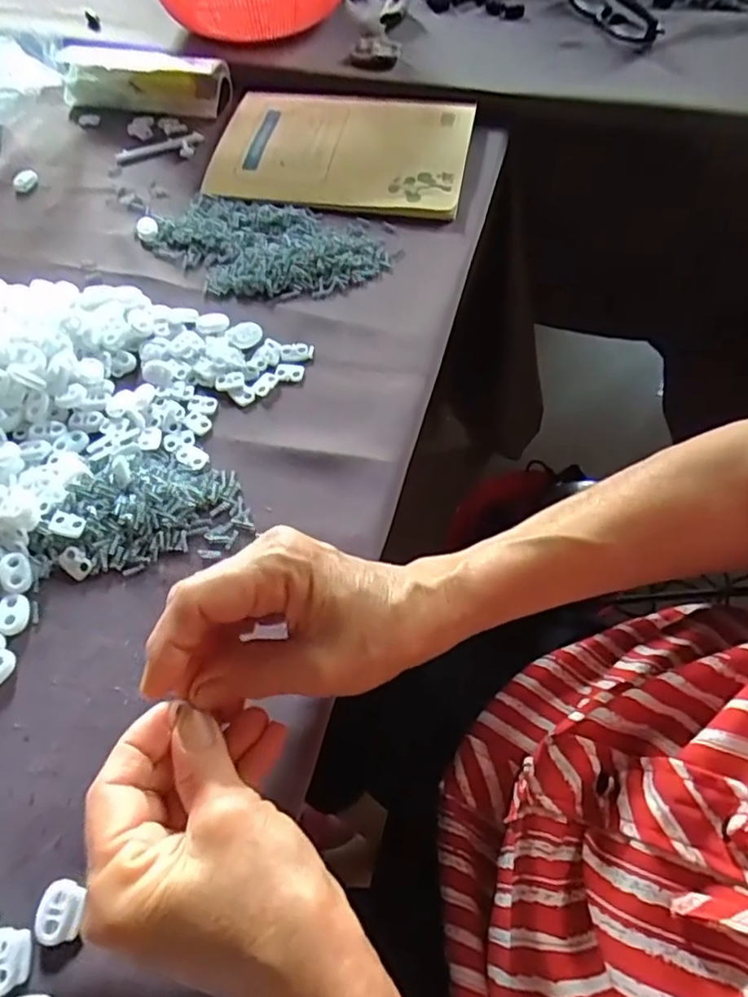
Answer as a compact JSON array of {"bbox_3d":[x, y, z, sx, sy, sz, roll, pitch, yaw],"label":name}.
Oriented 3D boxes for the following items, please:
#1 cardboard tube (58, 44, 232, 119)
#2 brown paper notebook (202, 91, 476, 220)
[{"bbox_3d":[-0.204,-0.382,0.581,0.151,0.032,0.045,13,60,11],"label":"cardboard tube"},{"bbox_3d":[-0.027,-0.291,0.526,0.203,0.017,0.145,7,59,7],"label":"brown paper notebook"}]

